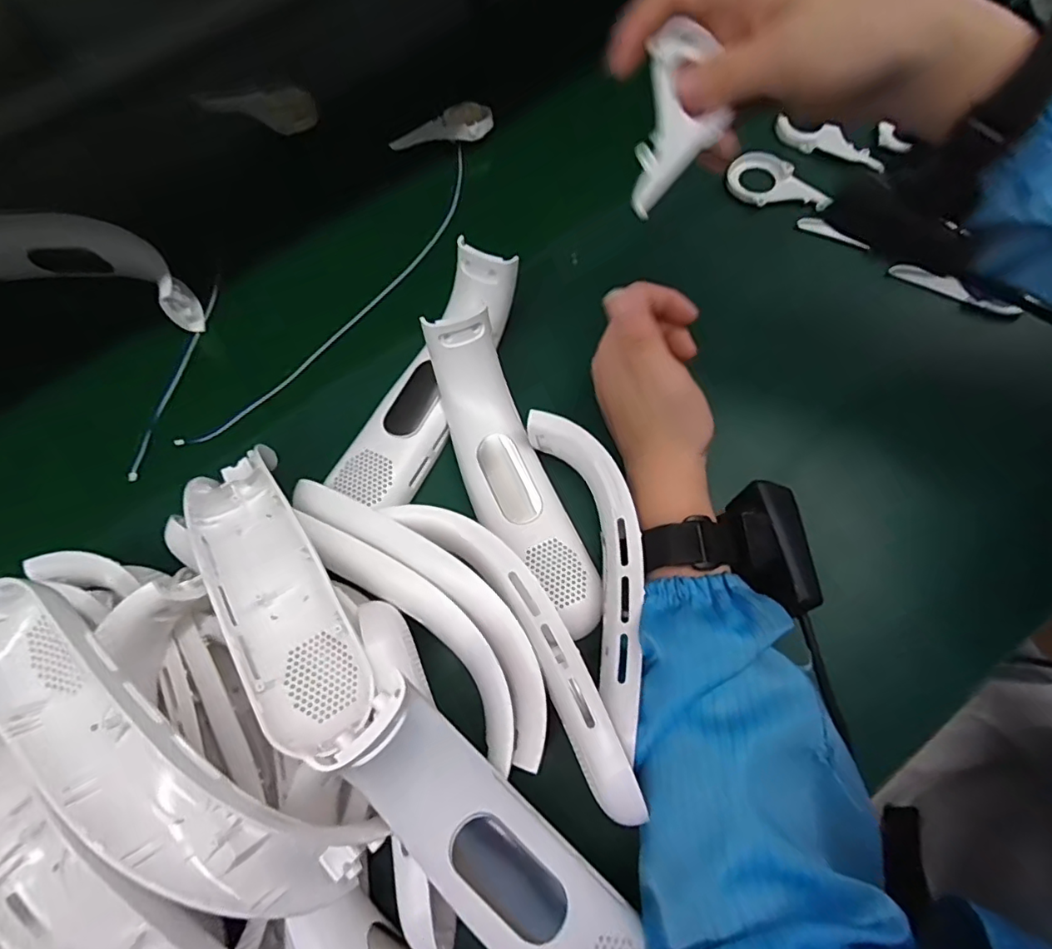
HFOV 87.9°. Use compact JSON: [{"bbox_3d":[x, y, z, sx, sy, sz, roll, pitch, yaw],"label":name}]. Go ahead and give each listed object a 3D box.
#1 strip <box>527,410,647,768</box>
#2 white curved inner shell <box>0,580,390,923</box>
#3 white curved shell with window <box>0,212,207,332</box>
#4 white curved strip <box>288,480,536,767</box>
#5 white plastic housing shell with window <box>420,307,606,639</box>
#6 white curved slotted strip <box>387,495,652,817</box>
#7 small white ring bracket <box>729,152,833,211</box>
[{"bbox_3d":[0.041,0.042,0.296,0.041,0.021,0.175,-13,70,-4],"label":"strip"},{"bbox_3d":[-0.155,0.114,0.224,0.192,0.052,0.063,33,73,12],"label":"white curved inner shell"},{"bbox_3d":[-0.331,-0.157,0.407,0.188,0.042,0.050,13,70,6],"label":"white curved shell with window"},{"bbox_3d":[-0.048,0.060,0.286,0.046,0.014,0.186,-42,74,-13],"label":"white curved strip"},{"bbox_3d":[-0.010,-0.002,0.316,0.053,0.050,0.191,-20,70,-7],"label":"white plastic housing shell with window"},{"bbox_3d":[-0.001,0.079,0.277,0.039,0.015,0.182,-37,73,-12],"label":"white curved slotted strip"},{"bbox_3d":[0.193,-0.220,0.419,0.077,0.016,0.037,35,74,13],"label":"small white ring bracket"}]

